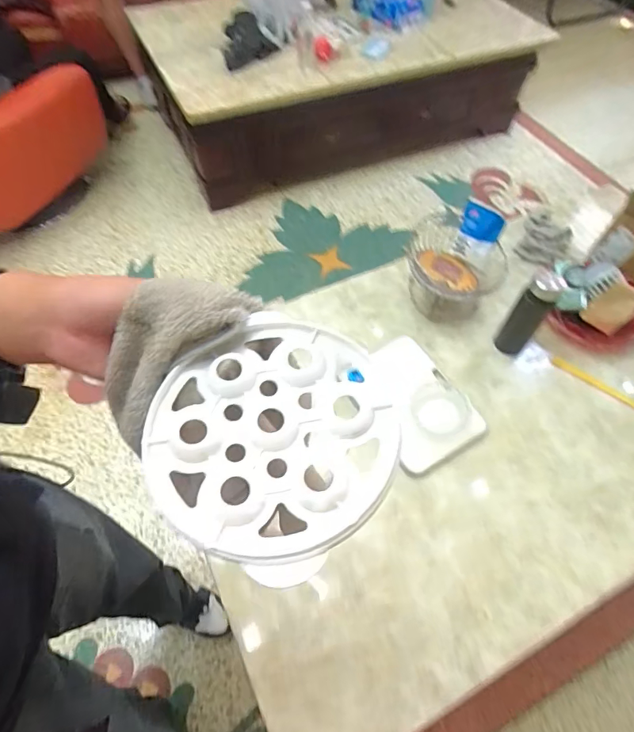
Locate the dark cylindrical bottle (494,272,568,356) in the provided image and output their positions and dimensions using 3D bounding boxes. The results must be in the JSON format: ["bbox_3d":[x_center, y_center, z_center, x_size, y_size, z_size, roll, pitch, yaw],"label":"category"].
[{"bbox_3d":[0.489,-0.117,1.037,0.069,0.231,0.059,31,61,18],"label":"dark cylindrical bottle"}]

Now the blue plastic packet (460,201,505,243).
[{"bbox_3d":[0.412,-0.355,1.124,0.101,0.076,0.019,26,26,14],"label":"blue plastic packet"}]

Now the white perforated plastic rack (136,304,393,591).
[{"bbox_3d":[-0.025,0.036,0.262,0.141,0.016,0.144,1,56,-1],"label":"white perforated plastic rack"}]

